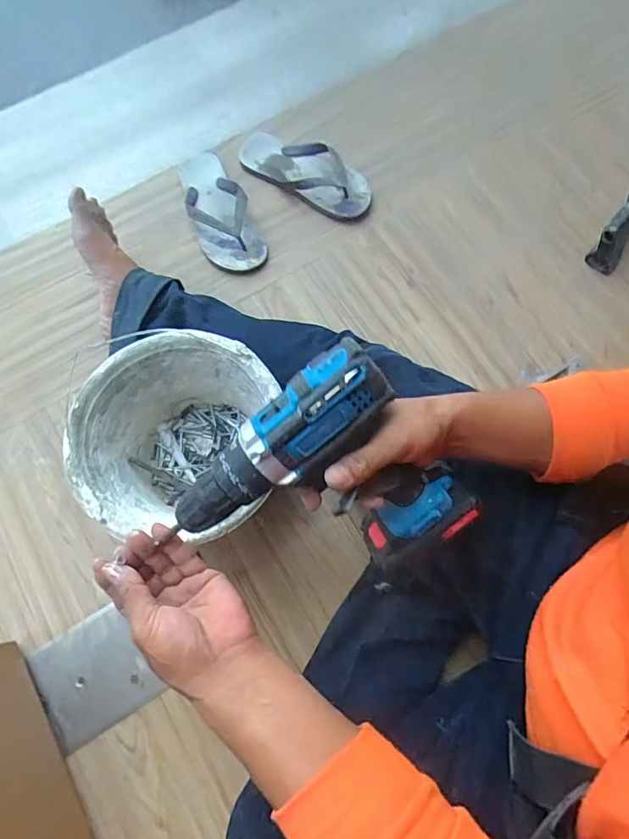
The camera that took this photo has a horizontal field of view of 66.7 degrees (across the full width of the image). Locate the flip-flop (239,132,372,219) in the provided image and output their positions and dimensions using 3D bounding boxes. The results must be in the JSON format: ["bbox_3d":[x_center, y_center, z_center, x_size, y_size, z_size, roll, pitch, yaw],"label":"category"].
[{"bbox_3d":[-0.015,-0.424,0.822,0.250,0.042,0.107,34,75,11],"label":"flip-flop"}]

